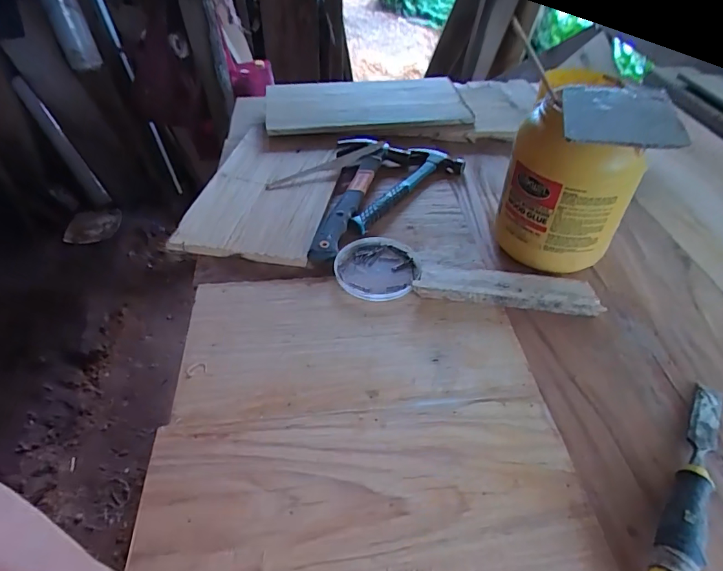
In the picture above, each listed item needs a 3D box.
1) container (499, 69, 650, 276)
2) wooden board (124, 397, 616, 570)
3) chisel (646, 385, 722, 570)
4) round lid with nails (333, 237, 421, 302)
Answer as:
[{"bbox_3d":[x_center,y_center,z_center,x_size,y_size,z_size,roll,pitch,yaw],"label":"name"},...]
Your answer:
[{"bbox_3d":[0.267,-0.135,0.626,0.123,0.225,0.153,-19,48,-18],"label":"container"},{"bbox_3d":[0.006,0.211,0.423,0.405,0.011,0.217,-4,45,-4],"label":"wooden board"},{"bbox_3d":[0.315,0.177,0.440,0.034,0.037,0.247,27,51,25],"label":"chisel"},{"bbox_3d":[0.023,-0.026,0.664,0.117,0.013,0.118,0,45,0],"label":"round lid with nails"}]

